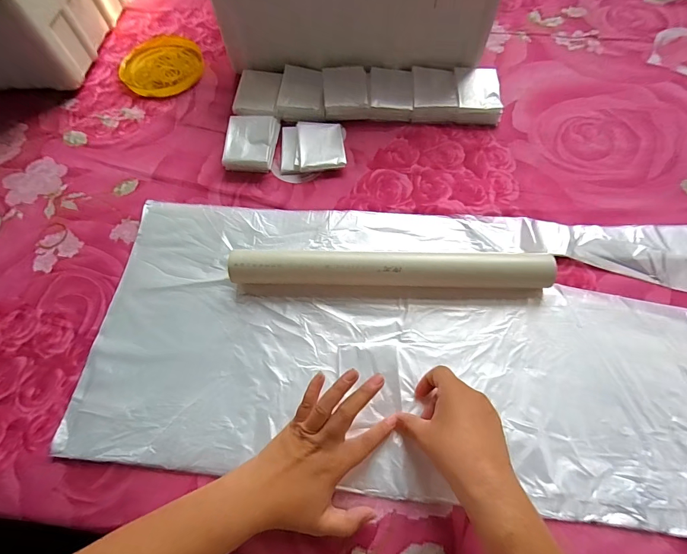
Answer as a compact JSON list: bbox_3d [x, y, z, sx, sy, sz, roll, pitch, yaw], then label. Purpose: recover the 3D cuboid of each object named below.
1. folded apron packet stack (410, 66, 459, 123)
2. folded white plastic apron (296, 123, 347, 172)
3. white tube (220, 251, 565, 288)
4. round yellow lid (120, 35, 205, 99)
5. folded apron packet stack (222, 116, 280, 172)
[{"bbox_3d":[0.136,-0.275,0.556,0.064,0.025,0.086,3,64,4],"label":"folded apron packet stack"},{"bbox_3d":[-0.031,-0.185,0.523,0.065,0.016,0.081,-6,64,0],"label":"folded white plastic apron"},{"bbox_3d":[0.051,-0.005,0.419,0.351,0.043,0.033,0,64,2],"label":"white tube"},{"bbox_3d":[-0.303,-0.362,0.623,0.131,0.015,0.149,-4,64,0],"label":"round yellow lid"},{"bbox_3d":[-0.131,-0.192,0.526,0.069,0.030,0.081,1,64,3],"label":"folded apron packet stack"}]

